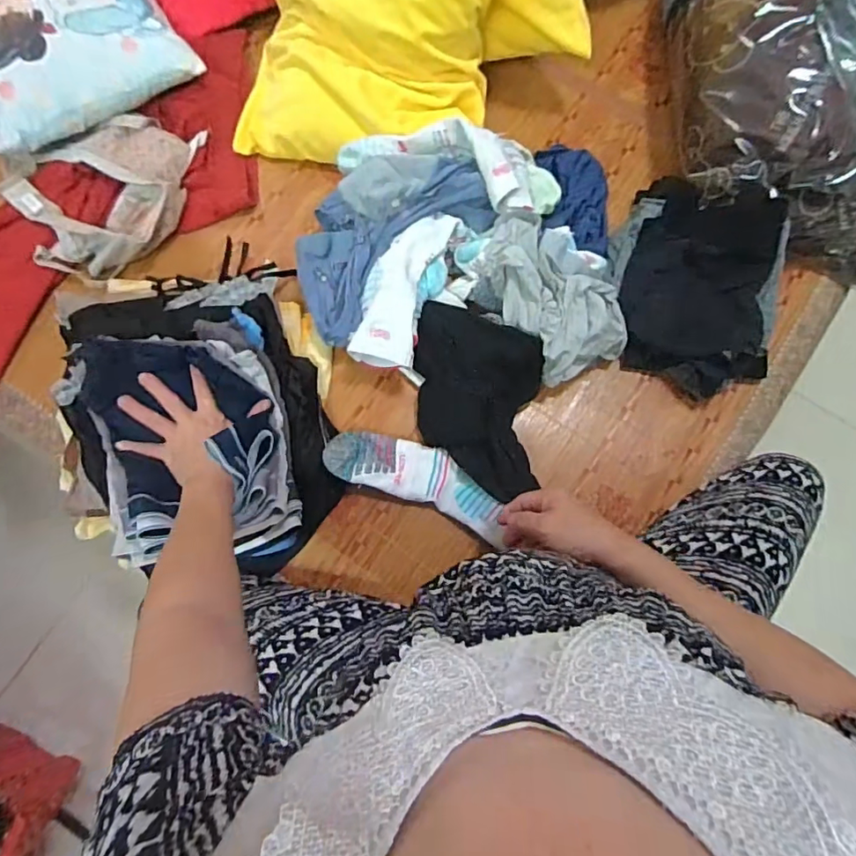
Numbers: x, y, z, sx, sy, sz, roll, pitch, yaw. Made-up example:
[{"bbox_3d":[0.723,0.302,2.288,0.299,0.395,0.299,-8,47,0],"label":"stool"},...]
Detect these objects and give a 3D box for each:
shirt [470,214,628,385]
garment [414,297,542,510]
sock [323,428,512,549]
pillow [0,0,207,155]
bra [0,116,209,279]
[{"bbox_3d":[0.153,-0.172,0.672,0.141,0.071,0.227,-41,81,-6],"label":"shirt"},{"bbox_3d":[0.060,-0.034,0.661,0.157,0.056,0.220,5,79,2],"label":"garment"},{"bbox_3d":[-0.012,0.064,0.665,0.230,0.055,0.079,24,80,-1],"label":"sock"},{"bbox_3d":[-0.513,-0.557,0.747,0.297,0.069,0.252,-27,79,-4],"label":"pillow"},{"bbox_3d":[-0.459,-0.327,0.755,0.286,0.053,0.216,-10,79,-1],"label":"bra"}]

